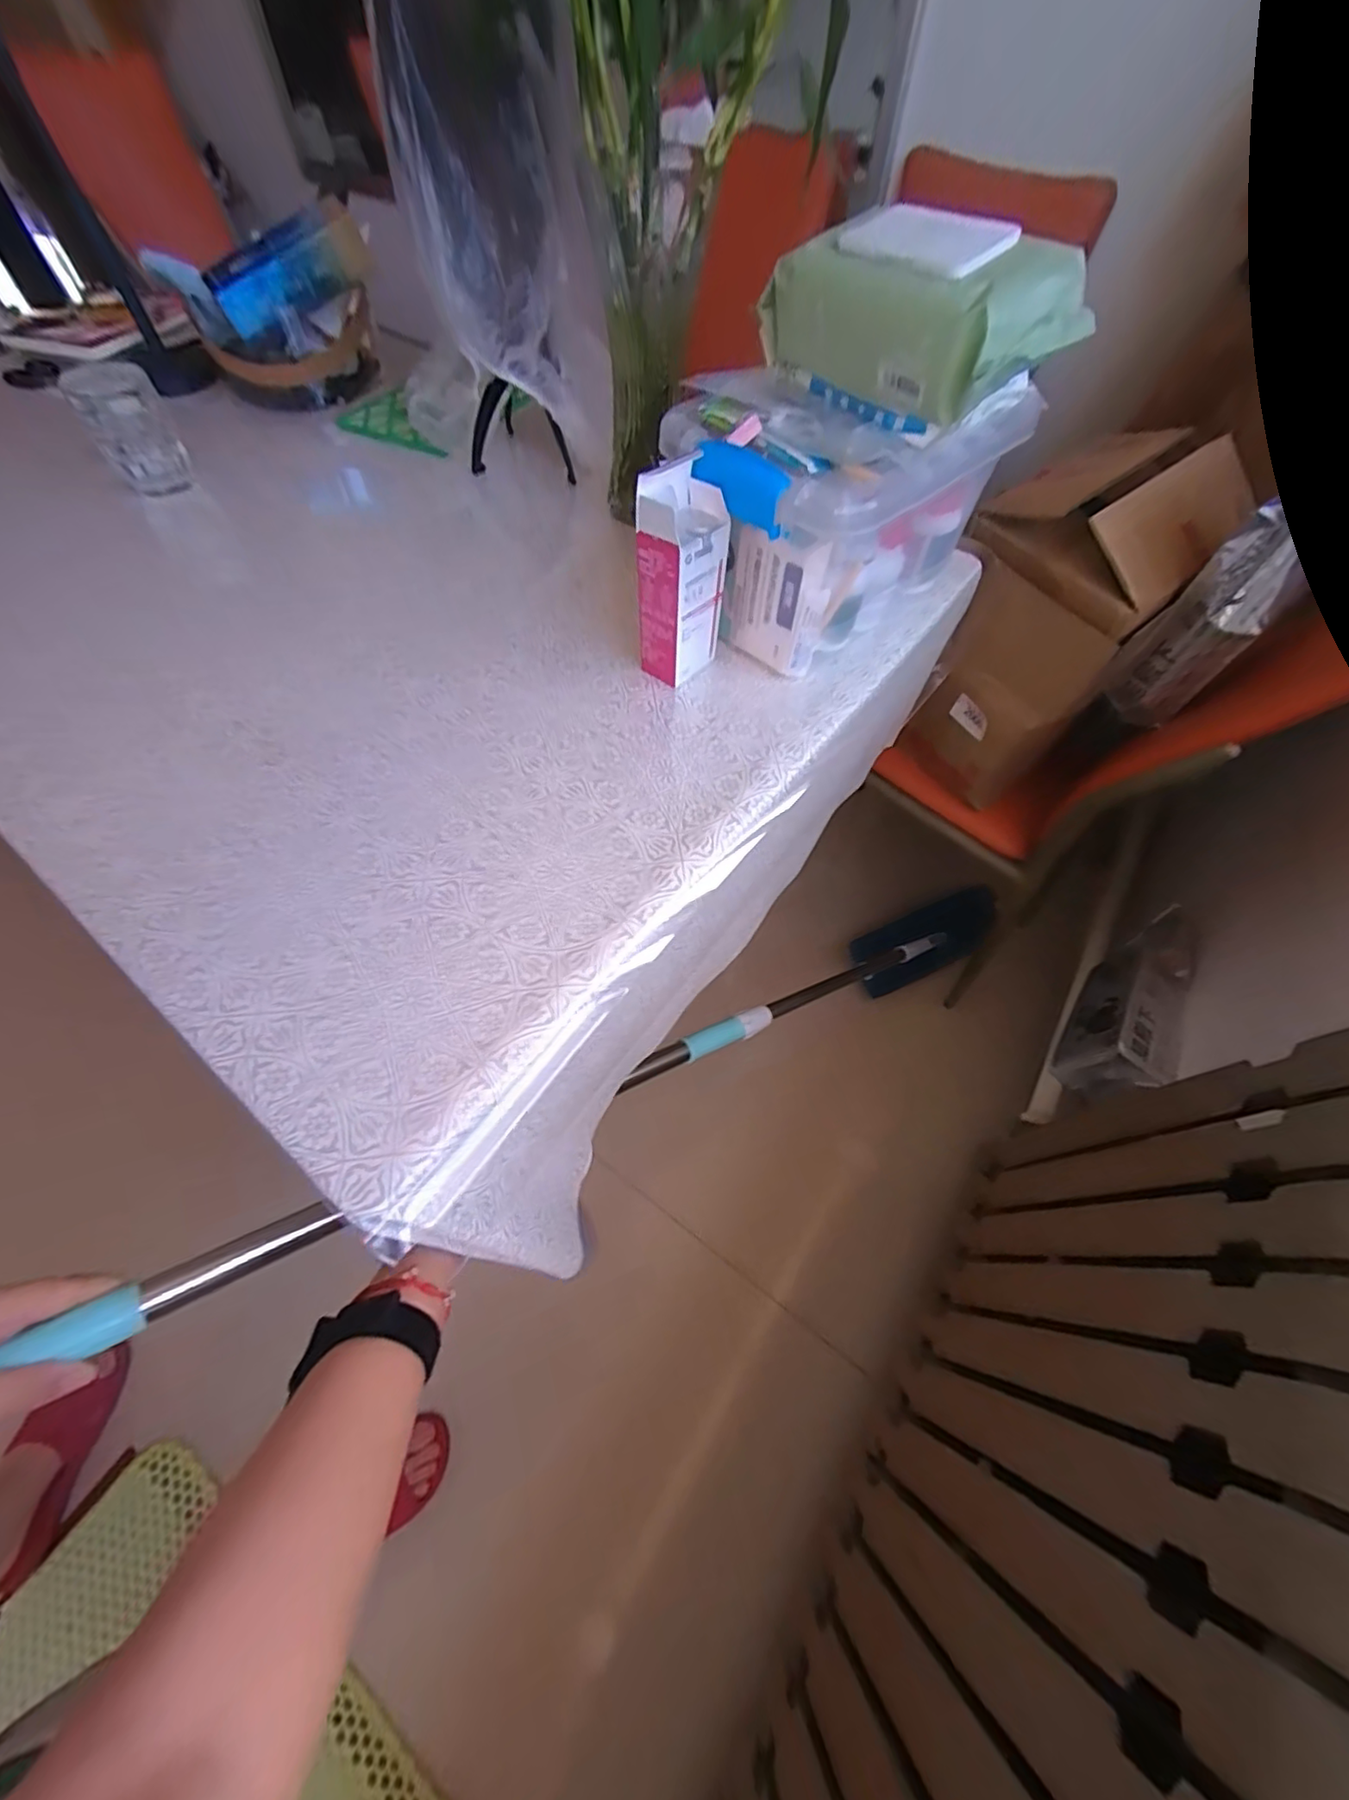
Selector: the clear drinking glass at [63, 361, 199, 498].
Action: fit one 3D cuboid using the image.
[{"bbox_3d":[-0.582,-0.507,0.646,0.075,0.095,0.088,-27,62,-17],"label":"clear drinking glass"}]

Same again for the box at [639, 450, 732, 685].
[{"bbox_3d":[0.006,-0.249,0.474,0.049,0.153,0.068,31,63,15],"label":"box"}]

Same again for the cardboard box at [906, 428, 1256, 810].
[{"bbox_3d":[0.478,-0.355,0.779,0.213,0.339,0.291,41,65,21],"label":"cardboard box"}]

